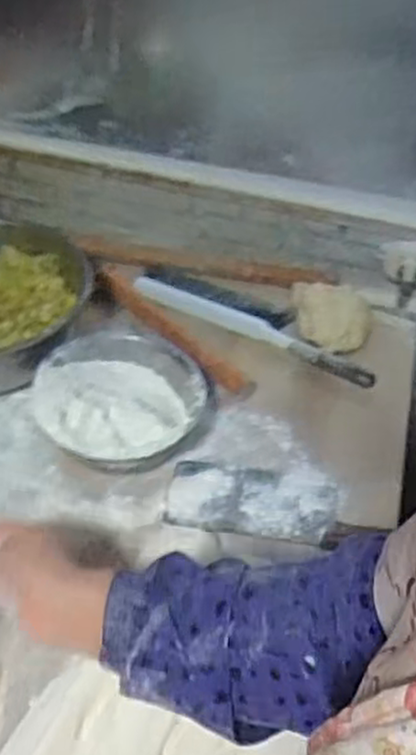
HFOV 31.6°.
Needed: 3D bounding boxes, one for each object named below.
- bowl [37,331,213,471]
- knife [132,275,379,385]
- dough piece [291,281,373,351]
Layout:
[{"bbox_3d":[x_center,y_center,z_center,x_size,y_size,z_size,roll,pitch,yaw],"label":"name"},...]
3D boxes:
[{"bbox_3d":[-0.093,0.028,0.800,0.176,0.072,0.187,2,43,-2],"label":"bowl"},{"bbox_3d":[0.056,-0.067,0.953,0.331,0.014,0.045,22,45,18],"label":"knife"},{"bbox_3d":[0.169,-0.086,0.987,0.088,0.027,0.129,-3,43,-8],"label":"dough piece"}]

